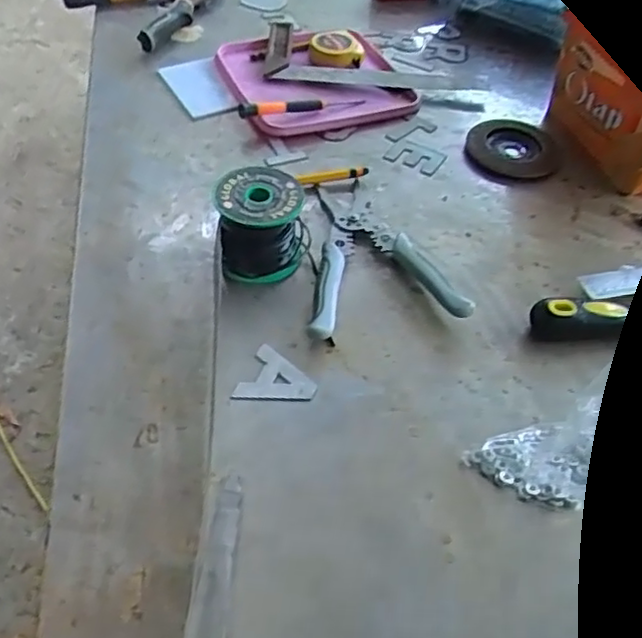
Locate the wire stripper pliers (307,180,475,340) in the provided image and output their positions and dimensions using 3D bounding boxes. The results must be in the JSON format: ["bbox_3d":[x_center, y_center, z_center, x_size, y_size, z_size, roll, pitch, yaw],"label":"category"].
[{"bbox_3d":[0.035,-0.061,0.565,0.121,0.025,0.179,-7,49,-11],"label":"wire stripper pliers"}]

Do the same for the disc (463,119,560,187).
[{"bbox_3d":[0.200,-0.179,0.707,0.095,0.010,0.109,5,48,0],"label":"disc"}]

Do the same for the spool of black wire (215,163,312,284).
[{"bbox_3d":[-0.047,-0.076,0.545,0.073,0.070,0.065,2,48,-3],"label":"spool of black wire"}]

